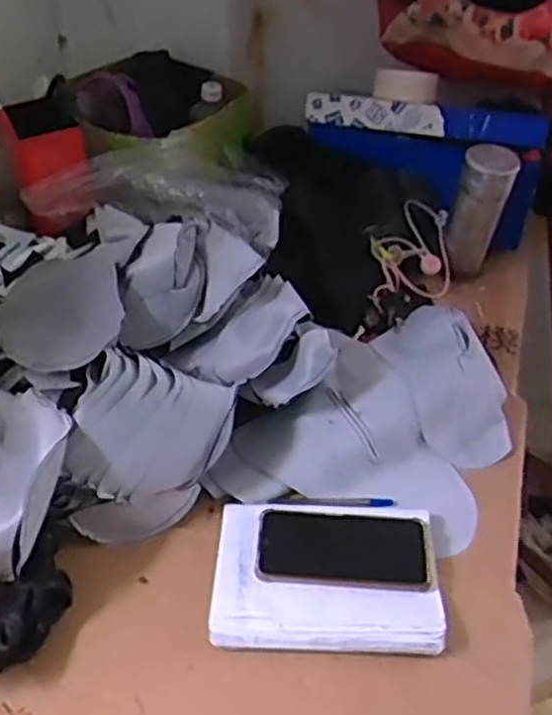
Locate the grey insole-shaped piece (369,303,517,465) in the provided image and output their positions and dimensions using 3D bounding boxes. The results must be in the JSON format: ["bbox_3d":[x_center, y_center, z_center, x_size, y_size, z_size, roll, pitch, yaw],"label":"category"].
[{"bbox_3d":[0.192,0.011,0.889,0.125,0.059,0.238,-14,44,-17],"label":"grey insole-shaped piece"}]

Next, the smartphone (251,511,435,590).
[{"bbox_3d":[0.065,0.181,0.729,0.164,0.011,0.081,2,44,3],"label":"smartphone"}]

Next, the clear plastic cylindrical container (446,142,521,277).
[{"bbox_3d":[0.281,-0.199,1.062,0.074,0.176,0.079,11,42,12],"label":"clear plastic cylindrical container"}]

